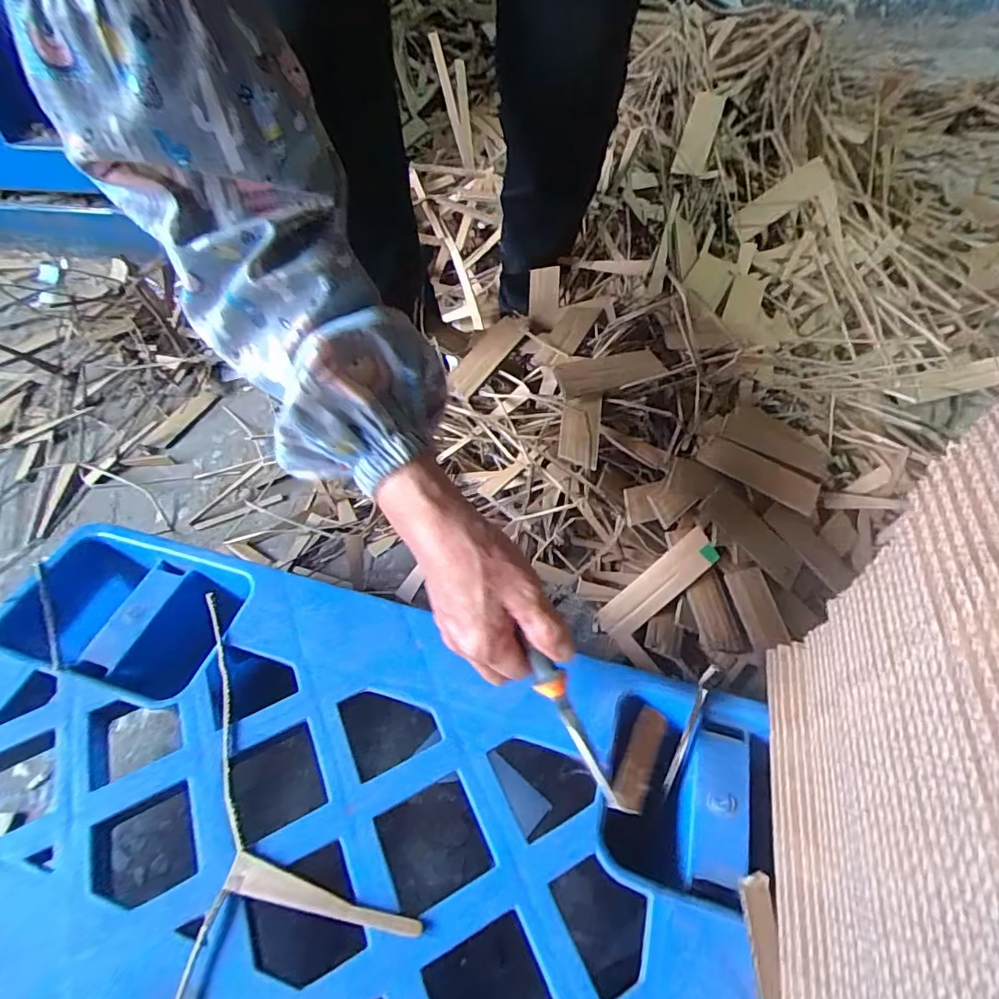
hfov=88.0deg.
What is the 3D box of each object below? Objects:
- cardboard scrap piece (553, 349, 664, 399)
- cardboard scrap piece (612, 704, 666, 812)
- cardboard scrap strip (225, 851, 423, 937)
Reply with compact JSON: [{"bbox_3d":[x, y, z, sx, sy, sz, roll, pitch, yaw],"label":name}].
[{"bbox_3d":[0.118,-0.135,0.550,0.126,0.004,0.040,-15,79,-20],"label":"cardboard scrap piece"},{"bbox_3d":[0.087,0.159,0.321,0.018,0.004,0.062,20,54,19],"label":"cardboard scrap piece"},{"bbox_3d":[-0.104,0.236,0.305,0.118,0.009,0.018,10,51,11],"label":"cardboard scrap strip"}]

